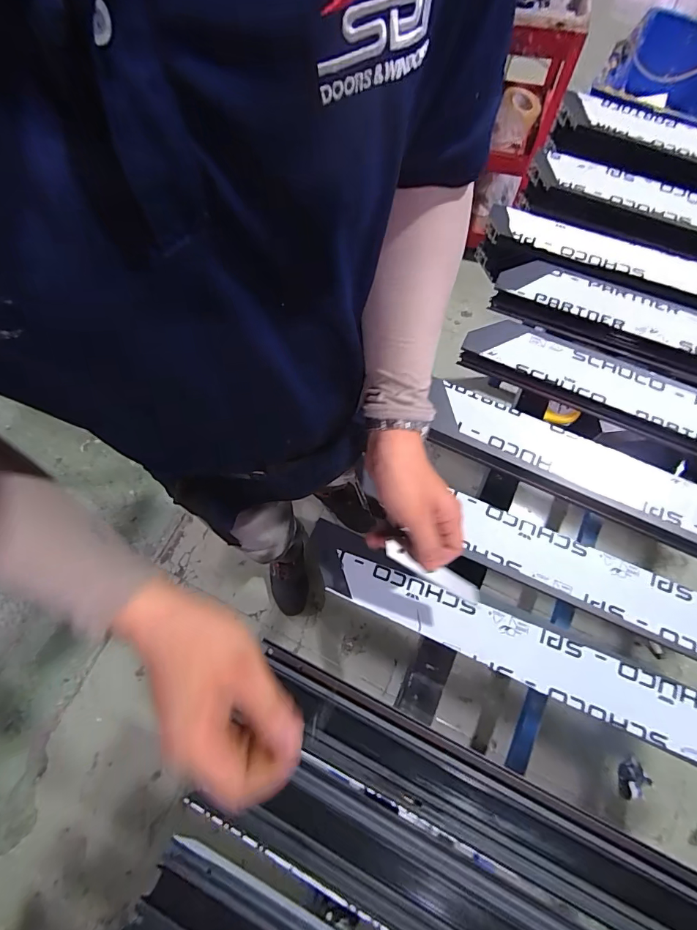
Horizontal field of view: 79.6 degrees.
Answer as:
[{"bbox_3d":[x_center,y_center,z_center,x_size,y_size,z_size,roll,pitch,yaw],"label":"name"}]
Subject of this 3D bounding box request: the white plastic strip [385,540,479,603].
[{"bbox_3d":[0.078,0.099,0.388,0.100,0.010,0.017,30,74,-11],"label":"white plastic strip"}]

